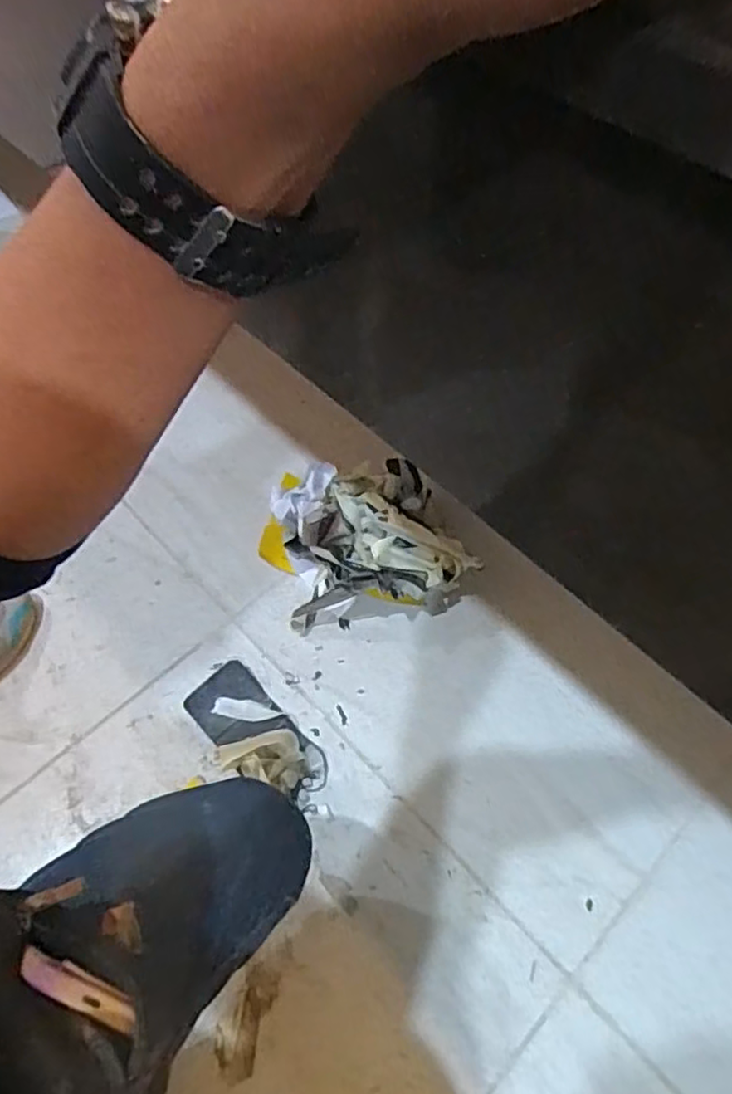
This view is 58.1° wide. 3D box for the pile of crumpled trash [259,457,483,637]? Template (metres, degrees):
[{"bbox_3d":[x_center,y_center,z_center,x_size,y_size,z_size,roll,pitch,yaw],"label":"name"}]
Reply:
[{"bbox_3d":[-0.006,-0.025,0.969,0.290,0.129,0.242,-10,61,-6],"label":"pile of crumpled trash"}]

